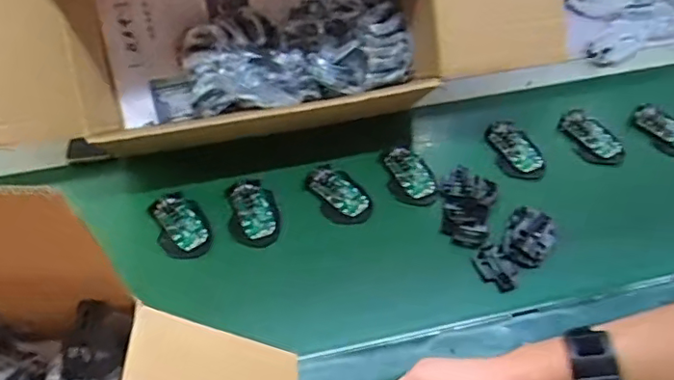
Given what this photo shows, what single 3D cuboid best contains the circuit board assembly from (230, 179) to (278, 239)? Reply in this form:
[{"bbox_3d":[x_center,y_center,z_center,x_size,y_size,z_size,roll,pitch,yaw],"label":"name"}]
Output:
[{"bbox_3d":[-0.120,0.027,0.839,0.059,0.018,0.096,-20,56,-14],"label":"circuit board assembly"}]

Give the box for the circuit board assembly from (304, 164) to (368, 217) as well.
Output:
[{"bbox_3d":[0.002,0.000,0.859,0.098,0.011,0.054,32,73,11],"label":"circuit board assembly"}]

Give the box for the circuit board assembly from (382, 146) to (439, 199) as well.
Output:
[{"bbox_3d":[0.115,-0.029,0.873,0.057,0.017,0.091,-28,59,-19],"label":"circuit board assembly"}]

